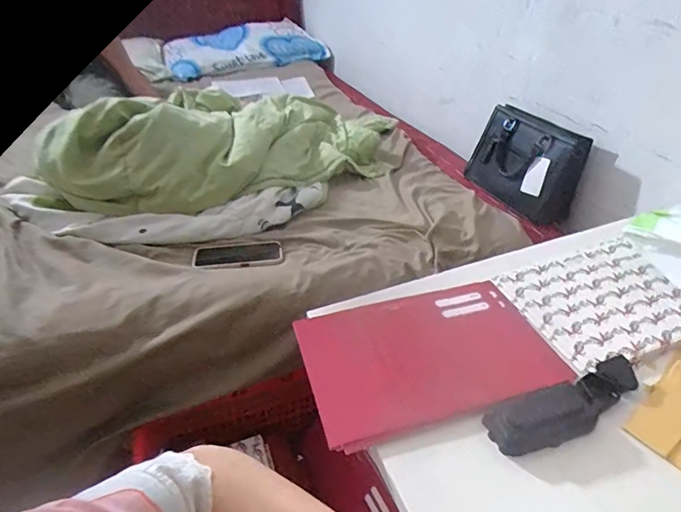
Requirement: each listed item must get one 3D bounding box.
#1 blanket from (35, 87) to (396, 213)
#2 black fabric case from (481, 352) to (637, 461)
[{"bbox_3d":[-0.240,-0.315,1.081,0.814,0.192,0.461,-22,42,-29],"label":"blanket"},{"bbox_3d":[0.236,0.154,0.451,0.181,0.025,0.052,-13,38,-20],"label":"black fabric case"}]

